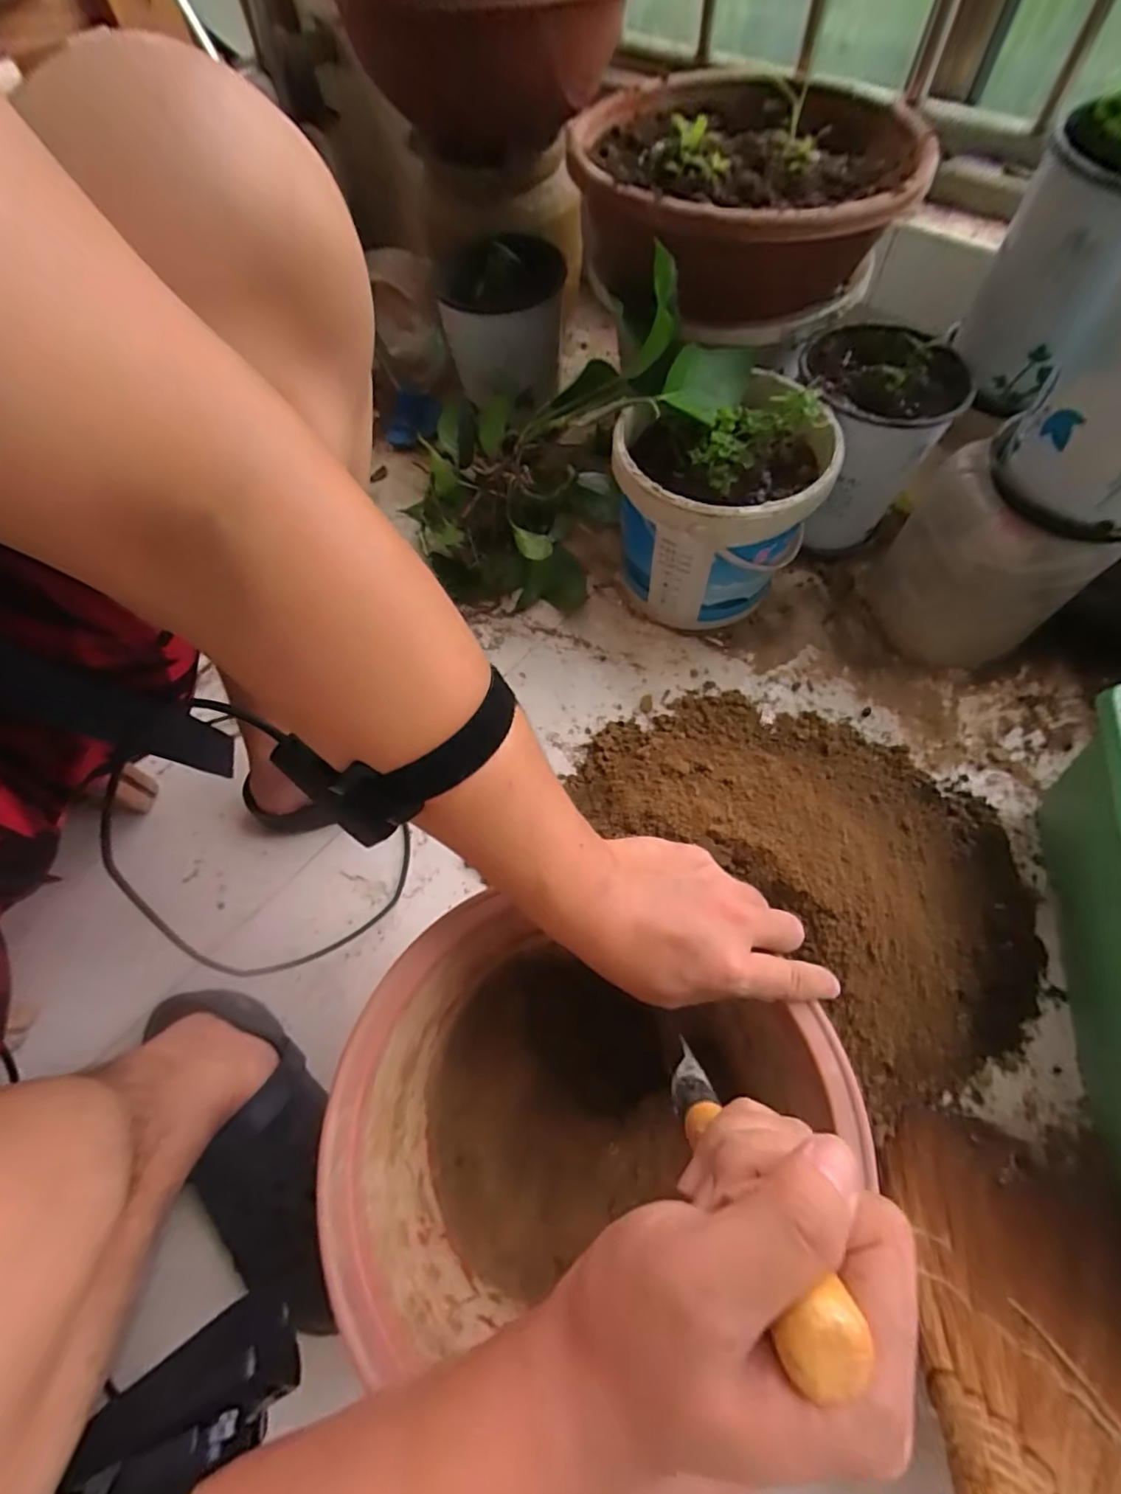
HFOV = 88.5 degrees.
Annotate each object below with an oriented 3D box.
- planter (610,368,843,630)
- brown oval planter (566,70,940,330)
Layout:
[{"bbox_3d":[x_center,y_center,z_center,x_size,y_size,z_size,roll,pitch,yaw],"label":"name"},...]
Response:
[{"bbox_3d":[0.152,-0.238,0.591,0.187,0.209,0.170,-1,64,3],"label":"planter"},{"bbox_3d":[0.179,-0.556,0.590,0.317,0.122,0.343,-3,64,2],"label":"brown oval planter"}]

